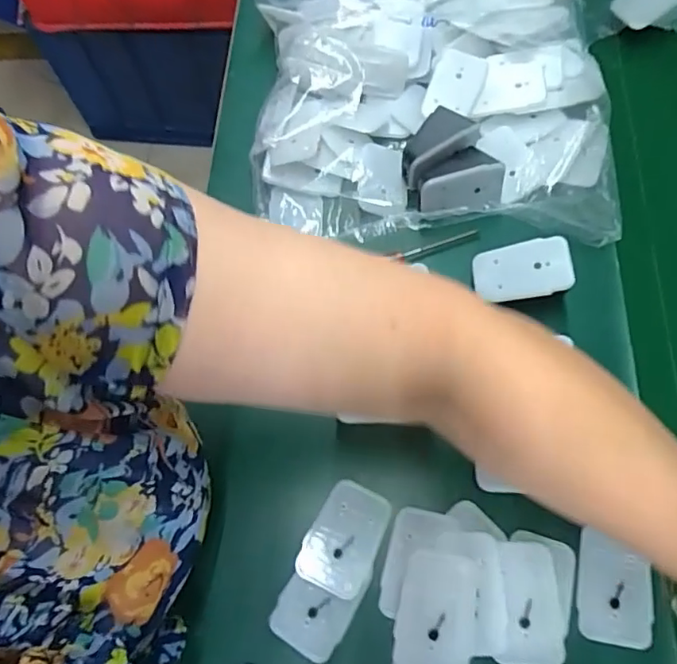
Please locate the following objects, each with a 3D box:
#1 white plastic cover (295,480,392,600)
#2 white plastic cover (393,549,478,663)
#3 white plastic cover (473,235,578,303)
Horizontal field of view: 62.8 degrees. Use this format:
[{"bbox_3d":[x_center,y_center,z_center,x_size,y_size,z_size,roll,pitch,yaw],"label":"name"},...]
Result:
[{"bbox_3d":[0.005,0.140,0.378,0.047,0.007,0.071,23,71,13],"label":"white plastic cover"},{"bbox_3d":[0.060,0.174,0.341,0.044,0.012,0.070,12,68,3],"label":"white plastic cover"},{"bbox_3d":[0.138,-0.046,0.417,0.069,0.007,0.044,-10,75,25],"label":"white plastic cover"}]

